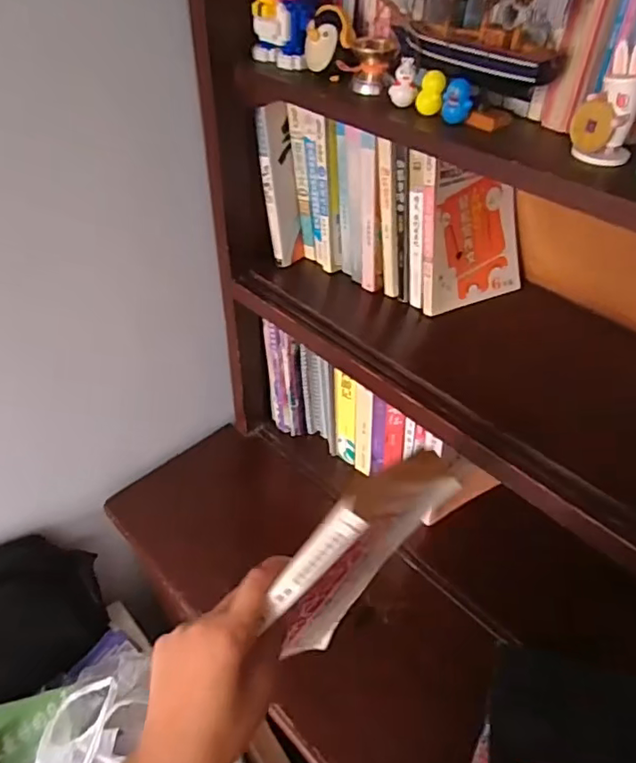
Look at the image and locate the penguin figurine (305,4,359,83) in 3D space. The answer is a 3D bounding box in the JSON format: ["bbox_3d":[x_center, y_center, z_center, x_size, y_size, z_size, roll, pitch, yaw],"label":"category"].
[{"bbox_3d":[0.012,-0.327,0.546,0.045,0.055,0.040,-5,43,-7],"label":"penguin figurine"}]

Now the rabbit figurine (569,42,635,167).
[{"bbox_3d":[0.217,-0.204,0.415,0.024,0.076,0.043,-26,50,-27],"label":"rabbit figurine"}]

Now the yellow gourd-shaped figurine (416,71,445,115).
[{"bbox_3d":[0.098,-0.250,0.487,0.021,0.032,0.017,6,43,4],"label":"yellow gourd-shaped figurine"}]

